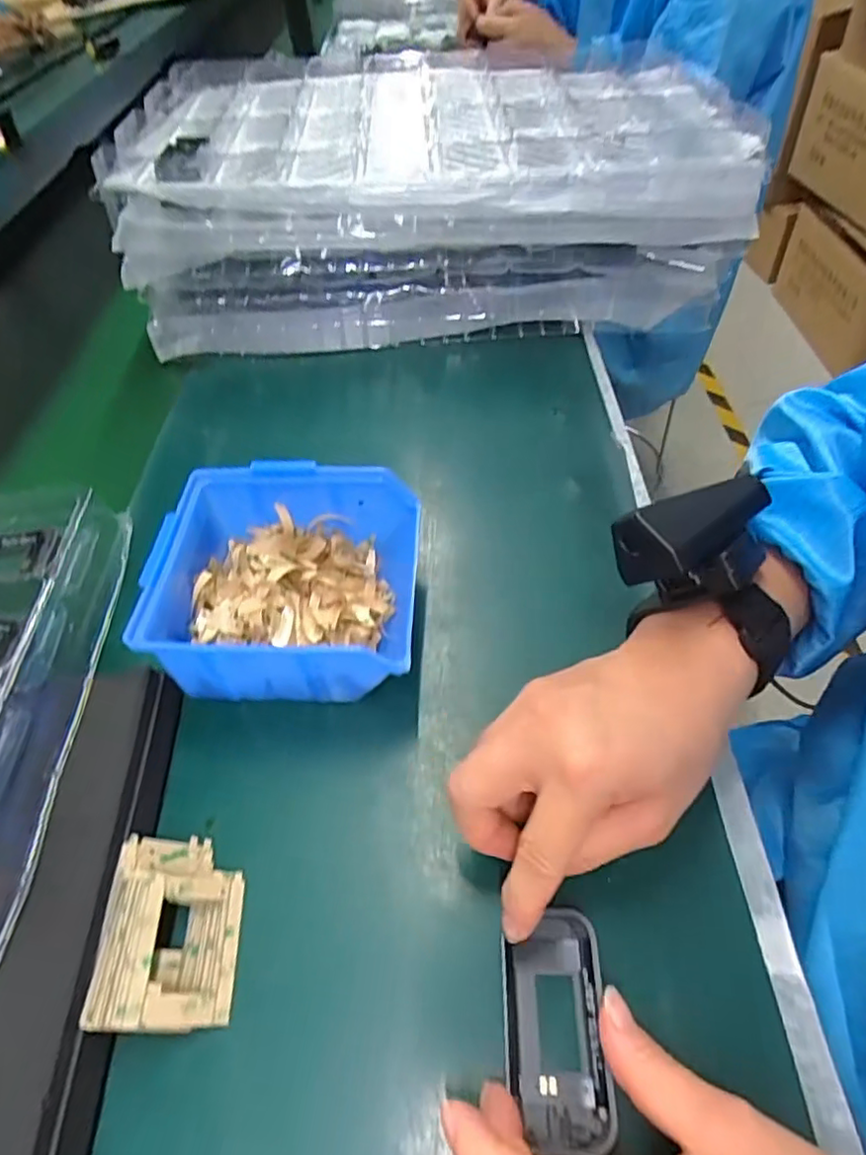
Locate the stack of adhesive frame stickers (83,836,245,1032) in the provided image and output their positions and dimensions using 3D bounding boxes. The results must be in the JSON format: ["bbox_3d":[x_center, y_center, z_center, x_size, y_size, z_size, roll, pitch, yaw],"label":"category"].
[{"bbox_3d":[-0.109,0.147,0.256,0.053,0.015,0.070,18,45,-26],"label":"stack of adhesive frame stickers"}]

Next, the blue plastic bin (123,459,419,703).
[{"bbox_3d":[-0.077,0.006,0.338,0.131,0.070,0.125,0,51,1],"label":"blue plastic bin"}]

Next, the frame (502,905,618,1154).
[{"bbox_3d":[0.047,0.173,0.237,0.038,0.010,0.076,1,51,2],"label":"frame"}]

